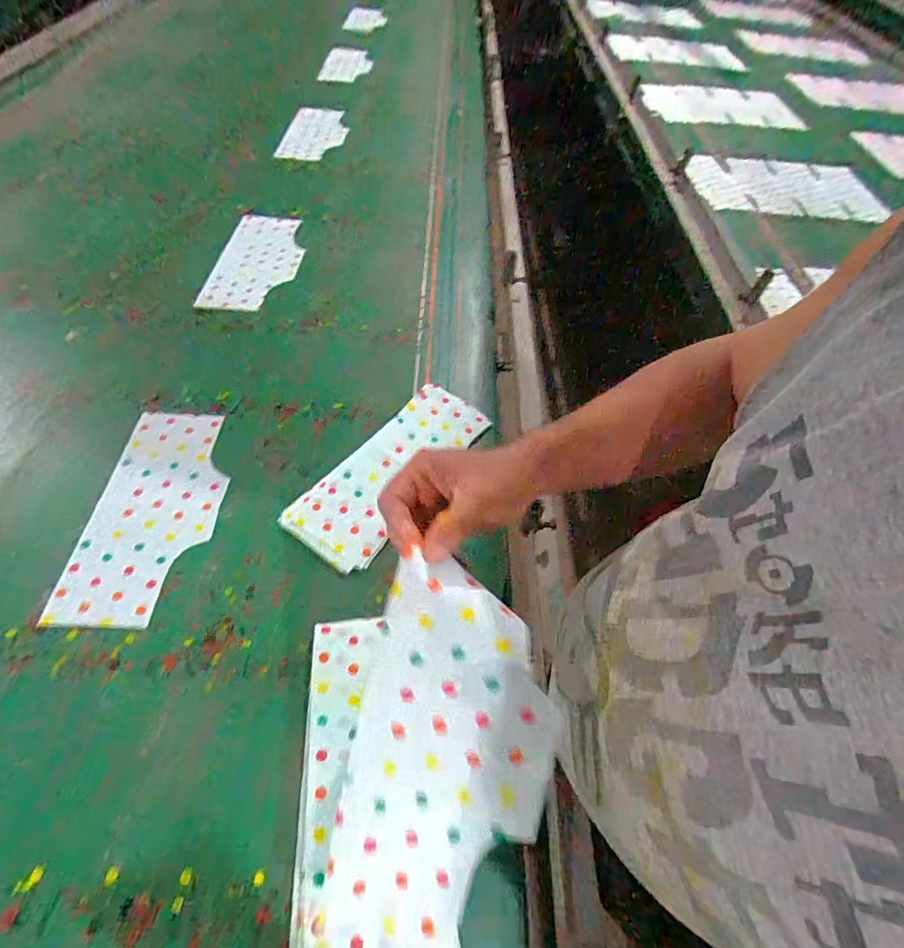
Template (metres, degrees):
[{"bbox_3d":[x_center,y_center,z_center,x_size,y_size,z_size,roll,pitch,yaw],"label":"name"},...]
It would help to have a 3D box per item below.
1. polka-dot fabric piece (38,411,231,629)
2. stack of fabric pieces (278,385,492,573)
[{"bbox_3d":[-0.345,0.037,0.573,0.137,0.009,0.280,2,54,-3],"label":"polka-dot fabric piece"},{"bbox_3d":[-0.072,-0.011,0.623,0.115,0.013,0.286,33,58,15],"label":"stack of fabric pieces"}]

